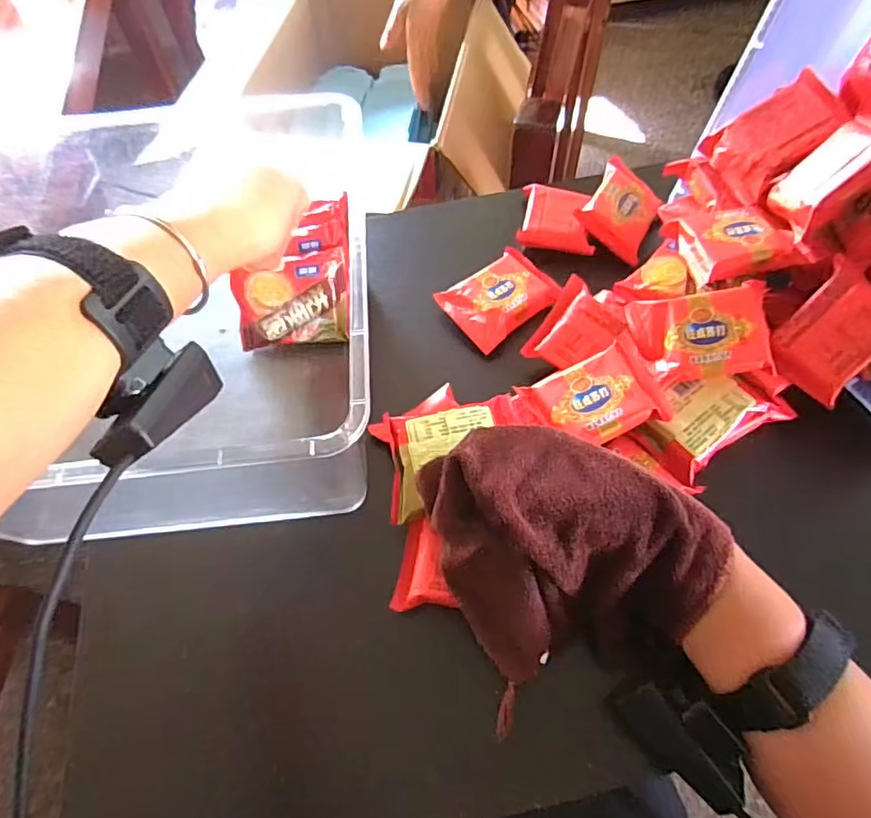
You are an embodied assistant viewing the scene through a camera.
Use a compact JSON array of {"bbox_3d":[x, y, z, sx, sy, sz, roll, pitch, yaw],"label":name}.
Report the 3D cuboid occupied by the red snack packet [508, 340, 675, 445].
[{"bbox_3d":[0.114,-0.007,0.391,0.078,0.024,0.065,-23,61,-10],"label":"red snack packet"}]

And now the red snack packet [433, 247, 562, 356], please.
[{"bbox_3d":[0.056,-0.096,0.484,0.090,0.023,0.070,-33,63,-15],"label":"red snack packet"}]

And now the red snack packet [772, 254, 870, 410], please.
[{"bbox_3d":[0.283,-0.053,0.391,0.061,0.015,0.085,44,105,15],"label":"red snack packet"}]

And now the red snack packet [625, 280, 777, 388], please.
[{"bbox_3d":[0.189,-0.052,0.394,0.087,0.021,0.063,-10,73,17],"label":"red snack packet"}]

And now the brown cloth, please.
[{"bbox_3d":[0.076,0.083,0.313,0.138,0.125,0.127,-16,60,-6],"label":"brown cloth"}]

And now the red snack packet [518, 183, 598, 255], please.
[{"bbox_3d":[0.117,-0.184,0.528,0.069,0.018,0.074,8,60,9],"label":"red snack packet"}]

